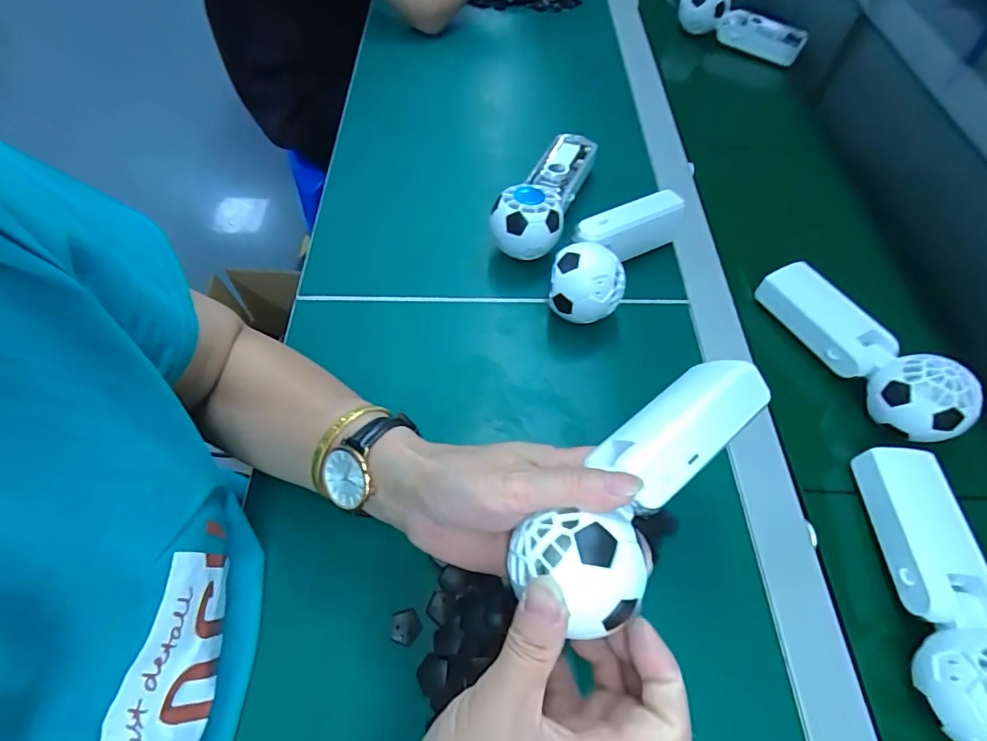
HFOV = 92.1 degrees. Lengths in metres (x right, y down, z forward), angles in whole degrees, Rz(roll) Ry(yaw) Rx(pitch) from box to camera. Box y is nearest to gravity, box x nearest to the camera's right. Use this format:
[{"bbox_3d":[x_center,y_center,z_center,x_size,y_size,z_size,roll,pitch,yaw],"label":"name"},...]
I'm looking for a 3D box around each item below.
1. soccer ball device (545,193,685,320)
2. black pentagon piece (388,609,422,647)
[{"bbox_3d":[0.102,-0.102,0.411,0.067,0.064,0.164,32,63,15],"label":"soccer ball device"},{"bbox_3d":[-0.053,0.156,0.290,0.018,0.004,0.019,0,58,2],"label":"black pentagon piece"}]

